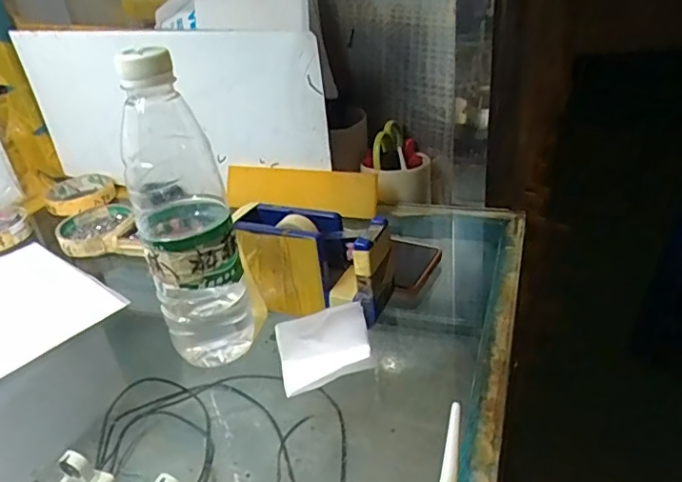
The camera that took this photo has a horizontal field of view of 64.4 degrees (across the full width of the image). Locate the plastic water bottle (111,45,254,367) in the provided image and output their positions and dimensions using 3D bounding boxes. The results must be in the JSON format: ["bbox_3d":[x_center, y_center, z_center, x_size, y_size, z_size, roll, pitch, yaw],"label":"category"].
[{"bbox_3d":[-0.108,-0.013,0.386,0.069,0.227,0.069,-15,31,-14],"label":"plastic water bottle"}]

